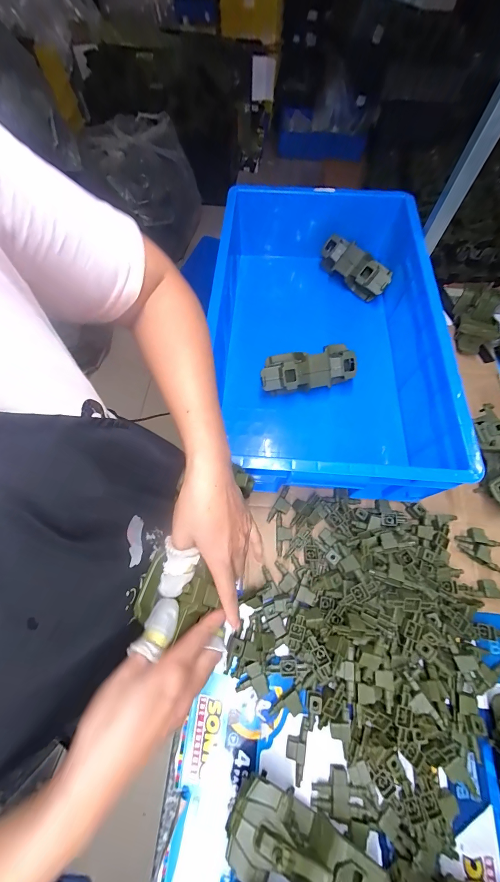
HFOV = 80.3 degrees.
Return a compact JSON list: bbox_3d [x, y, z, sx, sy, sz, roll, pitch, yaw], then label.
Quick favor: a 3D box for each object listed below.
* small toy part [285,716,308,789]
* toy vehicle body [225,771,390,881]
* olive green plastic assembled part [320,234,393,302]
[{"bbox_3d":[0.061,0.406,0.389,0.025,0.018,0.064,11,67,4],"label":"small toy part"},{"bbox_3d":[0.062,0.459,0.331,0.177,0.067,0.077,25,68,10],"label":"toy vehicle body"},{"bbox_3d":[0.244,-0.404,0.696,0.183,0.070,0.061,41,72,16],"label":"olive green plastic assembled part"}]

